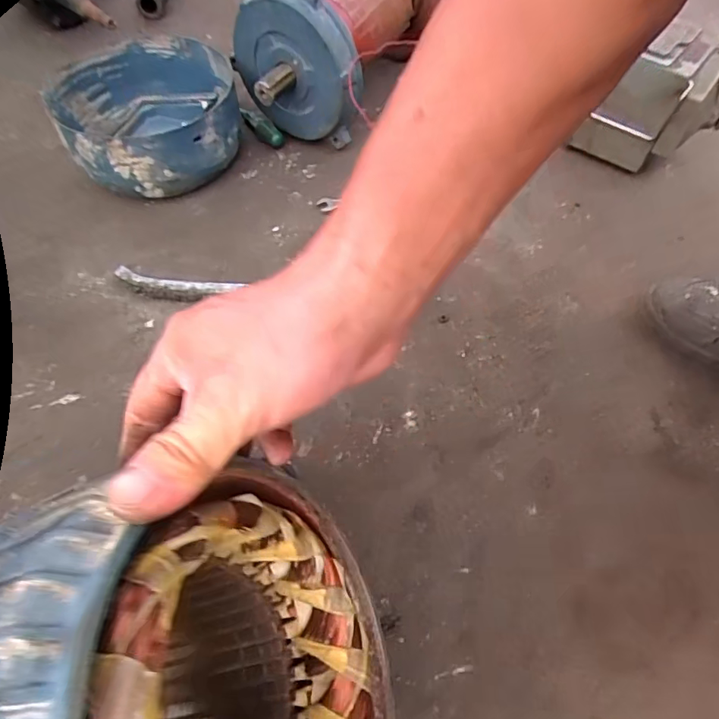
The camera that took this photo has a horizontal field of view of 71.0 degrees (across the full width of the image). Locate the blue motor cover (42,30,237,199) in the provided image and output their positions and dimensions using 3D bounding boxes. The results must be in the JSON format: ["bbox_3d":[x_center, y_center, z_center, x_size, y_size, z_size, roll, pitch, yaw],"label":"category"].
[{"bbox_3d":[-0.265,-0.308,0.659,0.229,0.099,0.228,-22,59,-13],"label":"blue motor cover"}]

